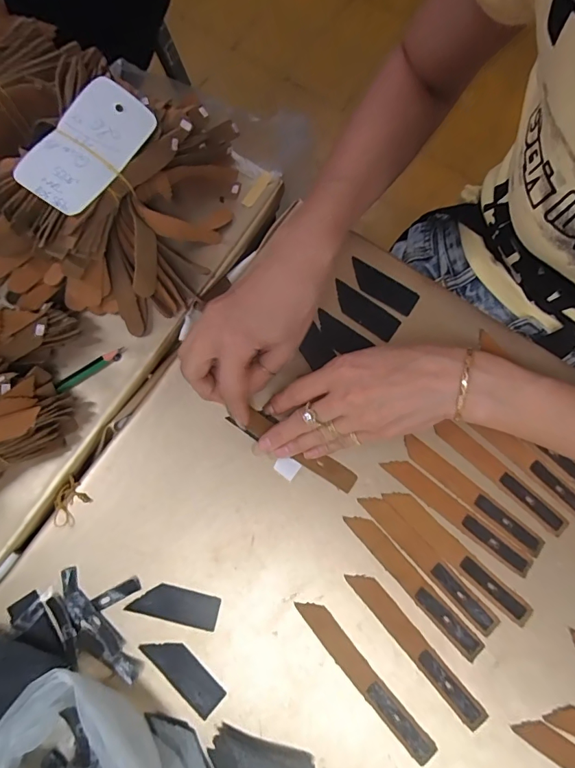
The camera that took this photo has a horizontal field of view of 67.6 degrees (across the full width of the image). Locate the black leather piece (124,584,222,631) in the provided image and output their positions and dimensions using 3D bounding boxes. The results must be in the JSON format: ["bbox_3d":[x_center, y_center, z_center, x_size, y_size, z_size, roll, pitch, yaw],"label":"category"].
[{"bbox_3d":[-0.082,0.161,0.313,0.063,0.004,0.022,12,77,3],"label":"black leather piece"}]

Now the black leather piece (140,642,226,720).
[{"bbox_3d":[-0.073,0.203,0.304,0.063,0.004,0.023,41,80,9],"label":"black leather piece"}]

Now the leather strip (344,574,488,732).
[{"bbox_3d":[0.091,0.187,0.308,0.017,0.005,0.124,-40,80,-8],"label":"leather strip"}]

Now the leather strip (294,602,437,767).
[{"bbox_3d":[0.053,0.206,0.303,0.017,0.004,0.126,-40,80,-8],"label":"leather strip"}]

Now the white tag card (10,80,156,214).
[{"bbox_3d":[-0.144,-0.173,0.312,0.051,0.006,0.103,36,77,-15],"label":"white tag card"}]

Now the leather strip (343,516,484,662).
[{"bbox_3d":[0.092,0.146,0.316,0.017,0.004,0.126,-41,80,-9],"label":"leather strip"}]

